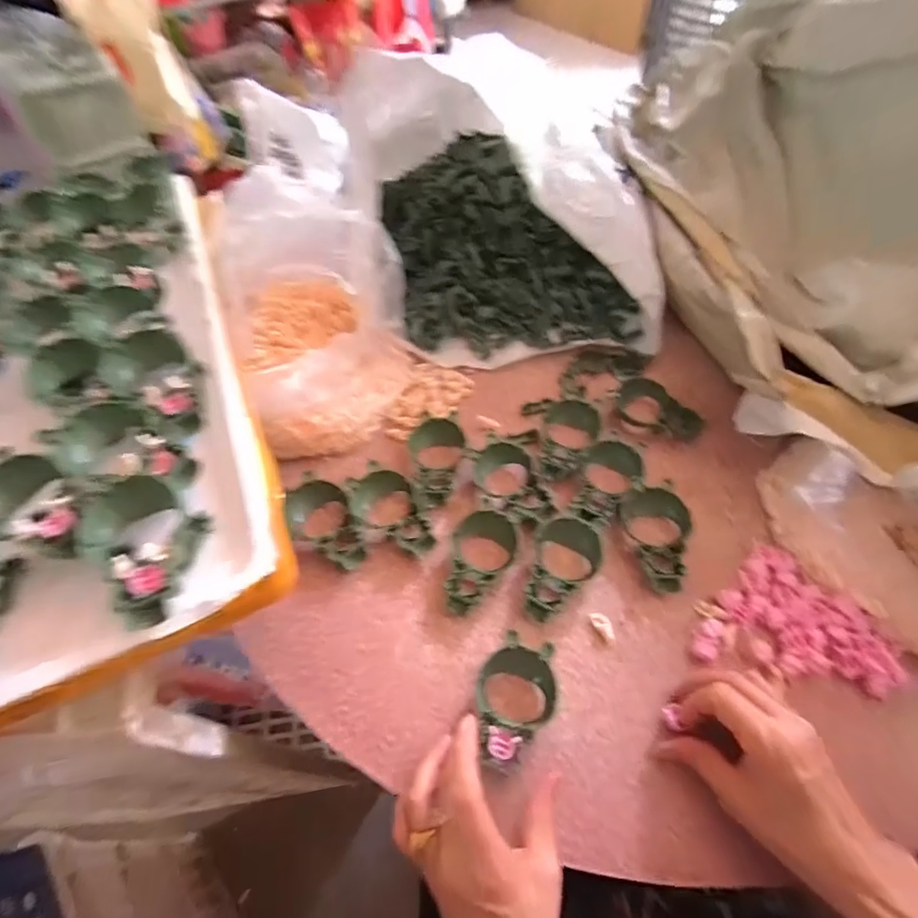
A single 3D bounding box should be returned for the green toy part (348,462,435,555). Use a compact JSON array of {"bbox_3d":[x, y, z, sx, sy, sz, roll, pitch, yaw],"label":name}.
[{"bbox_3d":[-0.066,0.051,0.470,0.056,0.027,0.097,-22,57,-11],"label":"green toy part"}]

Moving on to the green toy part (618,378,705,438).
[{"bbox_3d":[0.214,-0.057,0.536,0.086,0.018,0.065,17,59,15],"label":"green toy part"}]

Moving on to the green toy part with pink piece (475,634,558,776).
[{"bbox_3d":[0.041,0.180,0.375,0.056,0.027,0.090,12,57,11],"label":"green toy part with pink piece"}]

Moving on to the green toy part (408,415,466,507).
[{"bbox_3d":[-0.022,0.001,0.502,0.052,0.026,0.093,-1,69,3],"label":"green toy part"}]

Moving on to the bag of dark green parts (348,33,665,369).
[{"bbox_3d":[0.051,-0.364,0.637,0.344,0.215,0.464,-8,56,-2],"label":"bag of dark green parts"}]

